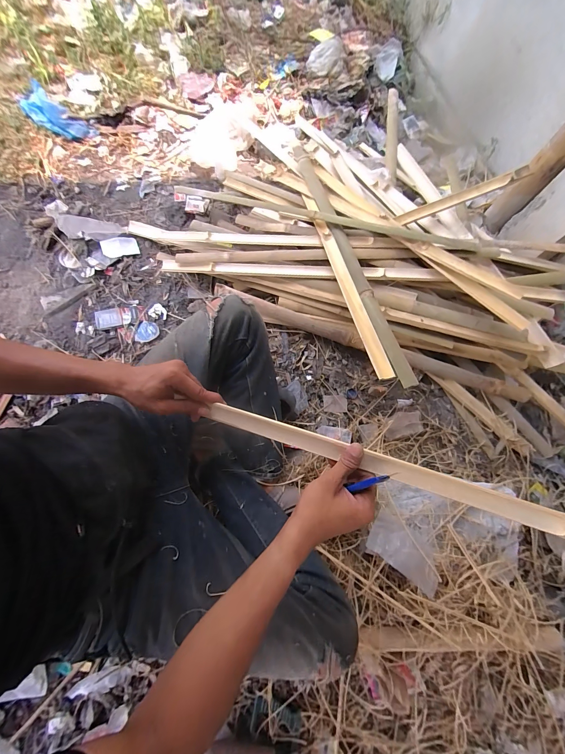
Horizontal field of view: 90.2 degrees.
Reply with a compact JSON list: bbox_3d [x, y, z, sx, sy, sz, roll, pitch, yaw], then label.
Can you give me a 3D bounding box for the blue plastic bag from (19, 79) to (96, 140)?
[{"bbox_3d":[-0.811,-0.925,0.989,0.256,0.072,0.129,35,72,7],"label":"blue plastic bag"}]

